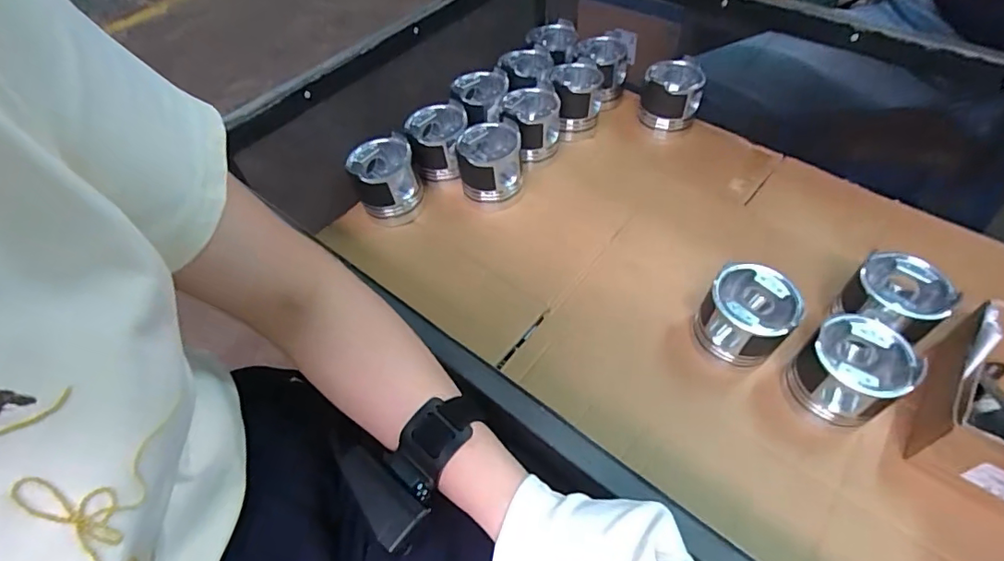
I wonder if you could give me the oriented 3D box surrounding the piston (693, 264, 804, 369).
[{"bbox_3d":[0.291,0.049,0.623,0.095,0.109,0.089,-1,52,2],"label":"piston"}]

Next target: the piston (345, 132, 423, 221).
[{"bbox_3d":[-0.179,-0.156,0.800,0.094,0.096,0.094,-14,52,-8],"label":"piston"}]

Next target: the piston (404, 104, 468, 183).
[{"bbox_3d":[-0.102,-0.217,0.838,0.096,0.099,0.091,-7,52,-2],"label":"piston"}]

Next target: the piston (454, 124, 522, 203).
[{"bbox_3d":[-0.017,-0.174,0.802,0.093,0.103,0.093,-7,52,-2],"label":"piston"}]

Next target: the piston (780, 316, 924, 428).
[{"bbox_3d":[0.384,0.108,0.576,0.098,0.104,0.094,-1,52,2],"label":"piston"}]

